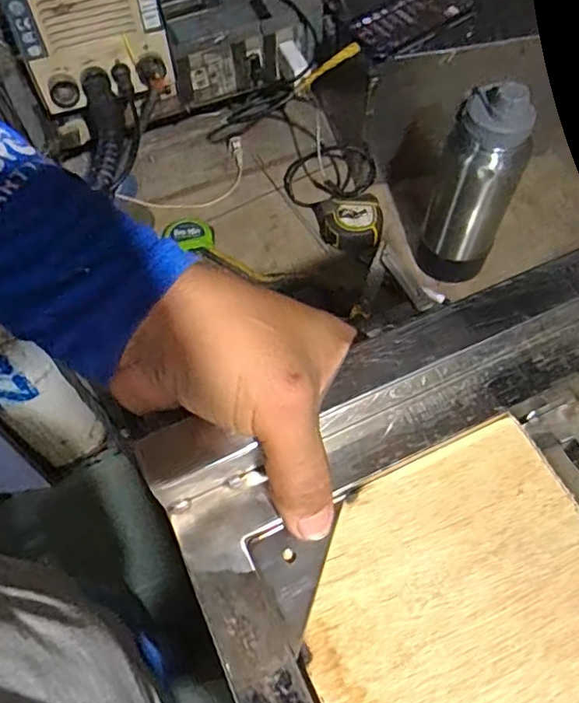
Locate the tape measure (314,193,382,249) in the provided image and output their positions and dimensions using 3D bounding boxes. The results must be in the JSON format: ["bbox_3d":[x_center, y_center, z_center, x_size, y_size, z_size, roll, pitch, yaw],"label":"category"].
[{"bbox_3d":[0.082,-0.175,0.801,0.087,0.048,0.081,1,57,2],"label":"tape measure"}]

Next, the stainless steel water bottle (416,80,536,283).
[{"bbox_3d":[0.208,-0.182,0.655,0.085,0.226,0.092,19,60,12],"label":"stainless steel water bottle"}]

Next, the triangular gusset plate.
[{"bbox_3d":[-0.002,0.087,0.236,0.031,0.004,0.056,16,59,11],"label":"triangular gusset plate"}]

